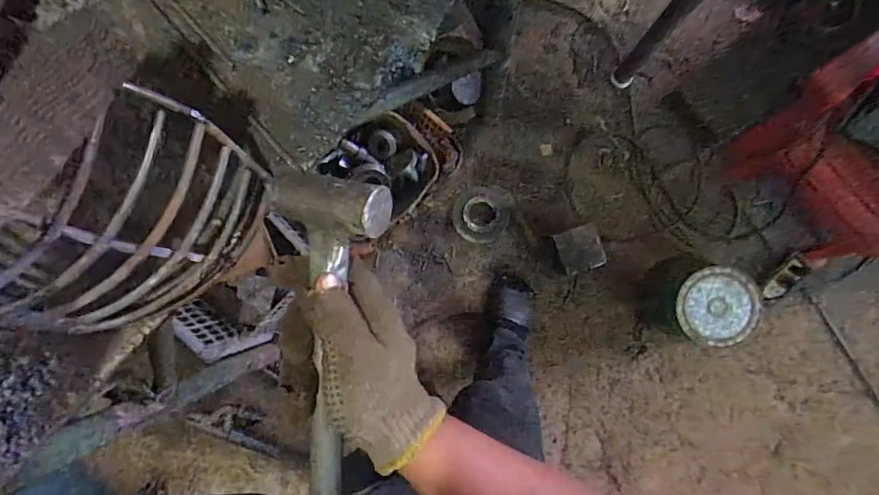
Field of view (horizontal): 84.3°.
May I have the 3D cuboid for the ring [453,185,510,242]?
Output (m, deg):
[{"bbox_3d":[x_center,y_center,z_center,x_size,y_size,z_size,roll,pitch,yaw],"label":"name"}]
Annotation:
[{"bbox_3d":[0.102,-0.080,1.182,0.136,0.044,0.134,0,92,5],"label":"ring"}]

